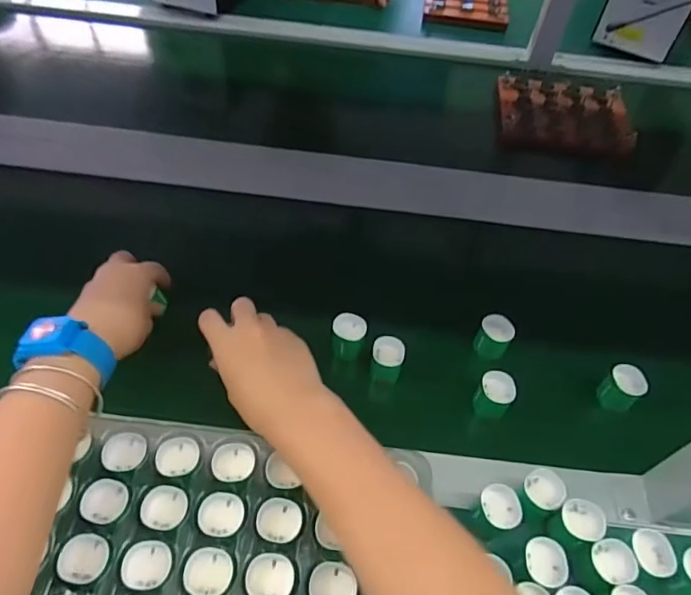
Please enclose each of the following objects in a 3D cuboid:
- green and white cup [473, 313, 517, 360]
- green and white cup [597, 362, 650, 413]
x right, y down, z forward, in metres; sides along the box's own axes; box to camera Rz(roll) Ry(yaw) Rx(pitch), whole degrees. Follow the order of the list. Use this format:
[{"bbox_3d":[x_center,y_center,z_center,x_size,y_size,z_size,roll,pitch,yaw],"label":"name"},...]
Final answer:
[{"bbox_3d":[0.140,0.038,0.491,0.031,0.034,0.029,3,53,-3],"label":"green and white cup"},{"bbox_3d":[0.250,0.081,0.470,0.028,0.039,0.032,-35,63,-27],"label":"green and white cup"}]

